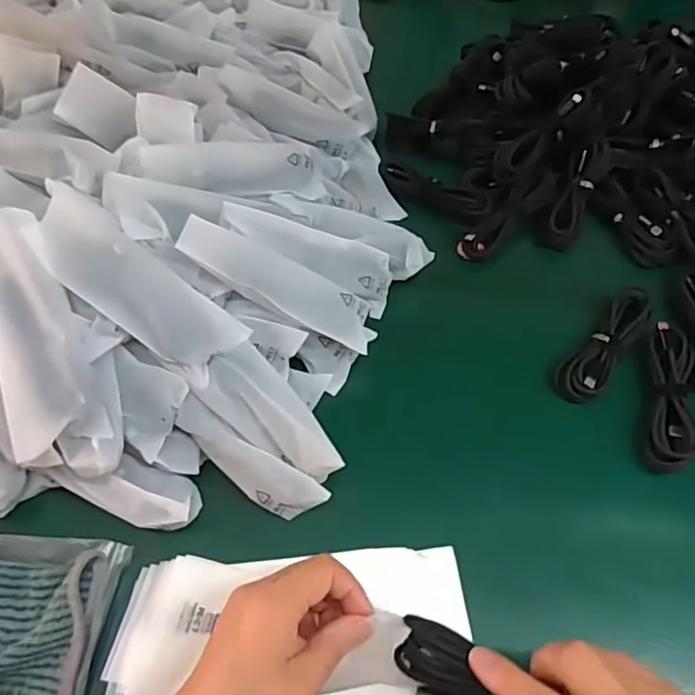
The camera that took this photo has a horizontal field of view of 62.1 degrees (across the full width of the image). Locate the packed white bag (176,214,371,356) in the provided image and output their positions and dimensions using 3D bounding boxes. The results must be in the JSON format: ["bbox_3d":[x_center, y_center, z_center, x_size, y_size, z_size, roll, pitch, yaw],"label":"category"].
[{"bbox_3d":[-0.048,-0.049,0.429,0.153,0.020,0.035,29,61,-14],"label":"packed white bag"}]

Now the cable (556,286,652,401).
[{"bbox_3d":[0.204,-0.003,0.456,0.033,0.021,0.110,35,67,20],"label":"cable"}]

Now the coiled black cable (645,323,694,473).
[{"bbox_3d":[0.242,0.035,0.432,0.031,0.016,0.118,12,61,9],"label":"coiled black cable"}]

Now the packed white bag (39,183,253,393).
[{"bbox_3d":[-0.145,-0.044,0.395,0.157,0.020,0.056,42,66,-9],"label":"packed white bag"}]

